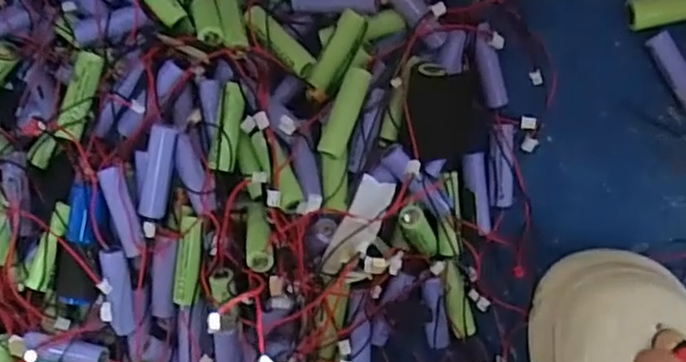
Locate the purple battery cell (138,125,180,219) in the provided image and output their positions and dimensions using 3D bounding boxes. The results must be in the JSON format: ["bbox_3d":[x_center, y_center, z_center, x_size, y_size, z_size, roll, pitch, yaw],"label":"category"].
[{"bbox_3d":[-0.098,-0.005,0.367,0.013,0.011,0.049,15,97,3],"label":"purple battery cell"}]

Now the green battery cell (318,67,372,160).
[{"bbox_3d":[0.002,-0.038,0.377,0.014,0.013,0.049,22,98,2],"label":"green battery cell"}]

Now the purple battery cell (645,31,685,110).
[{"bbox_3d":[0.193,-0.063,0.396,0.014,0.014,0.049,-32,93,7],"label":"purple battery cell"}]

